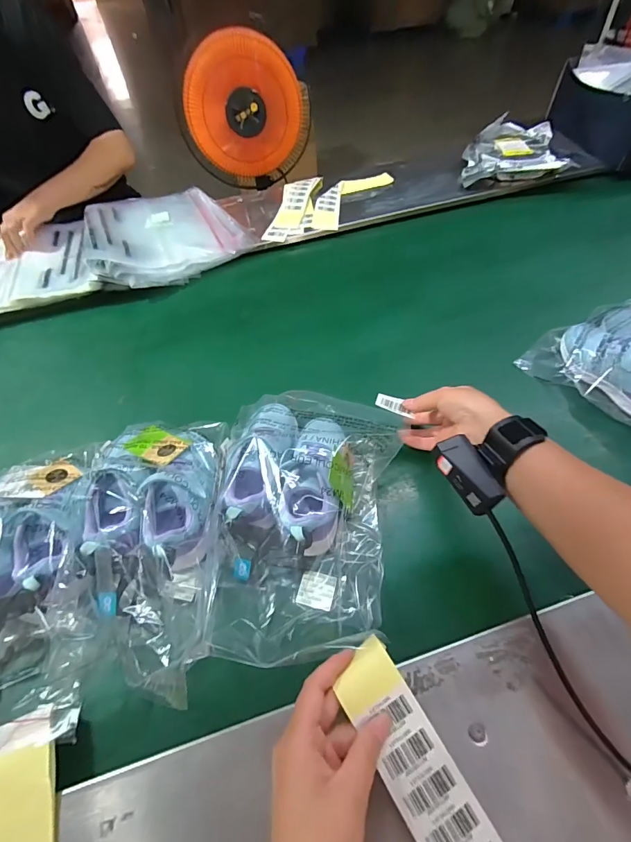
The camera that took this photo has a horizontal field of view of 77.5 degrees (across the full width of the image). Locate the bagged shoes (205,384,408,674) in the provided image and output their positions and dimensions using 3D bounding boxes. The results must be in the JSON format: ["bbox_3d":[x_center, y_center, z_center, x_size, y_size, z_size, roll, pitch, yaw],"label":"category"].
[{"bbox_3d":[0.000,0.081,0.440,0.189,0.090,0.324,-6,53,1],"label":"bagged shoes"}]

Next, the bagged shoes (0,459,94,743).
[{"bbox_3d":[-0.316,0.166,0.418,0.163,0.081,0.289,-14,53,-5],"label":"bagged shoes"}]

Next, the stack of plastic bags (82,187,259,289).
[{"bbox_3d":[-0.330,-0.409,0.846,0.314,0.069,0.305,-26,55,-14],"label":"stack of plastic bags"}]

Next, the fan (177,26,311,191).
[{"bbox_3d":[-0.179,-0.772,1.025,0.322,0.338,0.191,-7,53,0],"label":"fan"}]

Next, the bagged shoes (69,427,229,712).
[{"bbox_3d":[-0.173,0.123,0.428,0.149,0.098,0.303,-9,53,-1],"label":"bagged shoes"}]

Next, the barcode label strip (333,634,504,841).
[{"bbox_3d":[0.102,0.292,0.271,0.050,0.019,0.260,-28,63,-15],"label":"barcode label strip"}]

